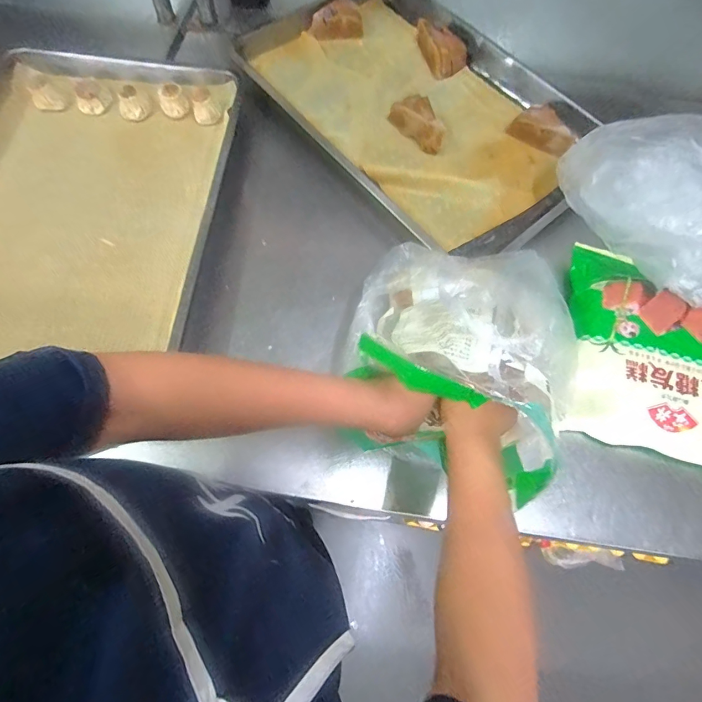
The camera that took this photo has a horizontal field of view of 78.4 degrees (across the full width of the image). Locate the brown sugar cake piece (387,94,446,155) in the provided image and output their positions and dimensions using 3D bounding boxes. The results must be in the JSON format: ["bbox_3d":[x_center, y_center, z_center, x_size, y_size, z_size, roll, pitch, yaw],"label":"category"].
[{"bbox_3d":[0.114,-0.379,0.714,0.047,0.059,0.110,-34,74,-15],"label":"brown sugar cake piece"}]

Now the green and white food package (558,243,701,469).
[{"bbox_3d":[0.405,0.001,0.579,0.220,0.048,0.277,11,69,1],"label":"green and white food package"}]

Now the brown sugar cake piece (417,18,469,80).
[{"bbox_3d":[0.168,-0.563,0.798,0.067,0.046,0.115,-20,71,-10],"label":"brown sugar cake piece"}]

